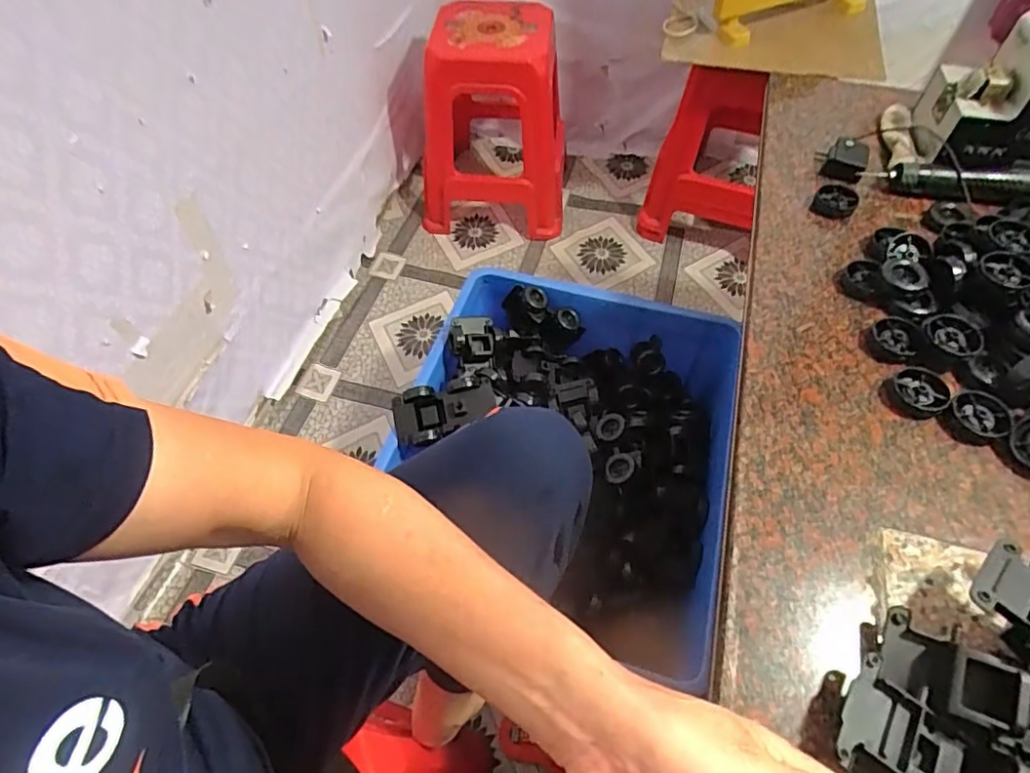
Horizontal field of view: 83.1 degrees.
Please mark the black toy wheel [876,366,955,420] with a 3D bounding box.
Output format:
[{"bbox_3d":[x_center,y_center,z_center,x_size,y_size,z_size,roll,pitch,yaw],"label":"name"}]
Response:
[{"bbox_3d":[0.372,0.004,0.534,0.060,0.018,0.050,-34,61,-22],"label":"black toy wheel"}]

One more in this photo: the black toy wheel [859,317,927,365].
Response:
[{"bbox_3d":[0.372,-0.046,0.571,0.051,0.021,0.050,0,54,0],"label":"black toy wheel"}]

